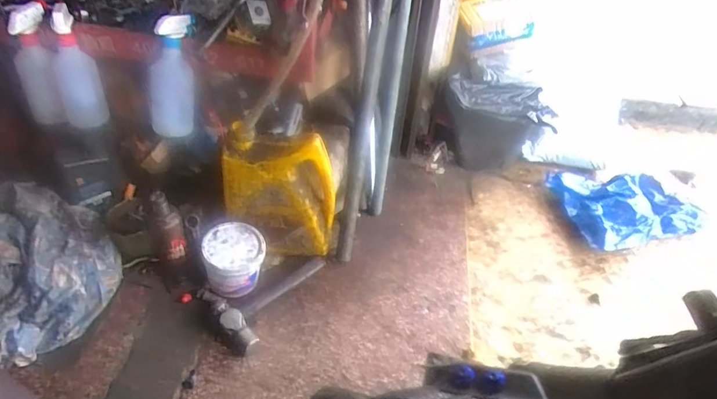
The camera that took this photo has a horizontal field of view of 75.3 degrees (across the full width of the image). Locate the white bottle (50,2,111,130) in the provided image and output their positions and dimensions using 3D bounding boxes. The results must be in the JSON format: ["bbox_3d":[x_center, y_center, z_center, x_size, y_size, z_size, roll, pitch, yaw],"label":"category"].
[{"bbox_3d":[-0.537,-0.239,0.877,0.079,0.200,0.078,-25,54,-27],"label":"white bottle"}]

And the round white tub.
[{"bbox_3d":[-0.246,0.123,0.936,0.116,0.111,0.107,-4,47,-10],"label":"round white tub"}]

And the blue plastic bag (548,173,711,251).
[{"bbox_3d":[0.684,0.010,1.189,0.339,0.067,0.245,-9,47,-13],"label":"blue plastic bag"}]

